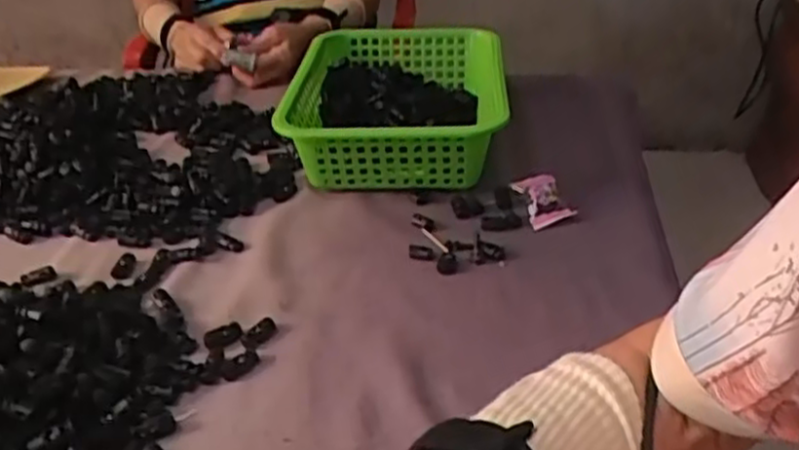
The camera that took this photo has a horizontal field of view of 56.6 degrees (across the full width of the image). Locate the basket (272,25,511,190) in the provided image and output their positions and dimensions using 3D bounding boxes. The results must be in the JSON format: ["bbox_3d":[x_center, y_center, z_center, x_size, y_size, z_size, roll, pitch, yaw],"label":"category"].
[{"bbox_3d":[0.002,-0.131,0.805,0.211,0.087,0.315,2,33,5],"label":"basket"}]

